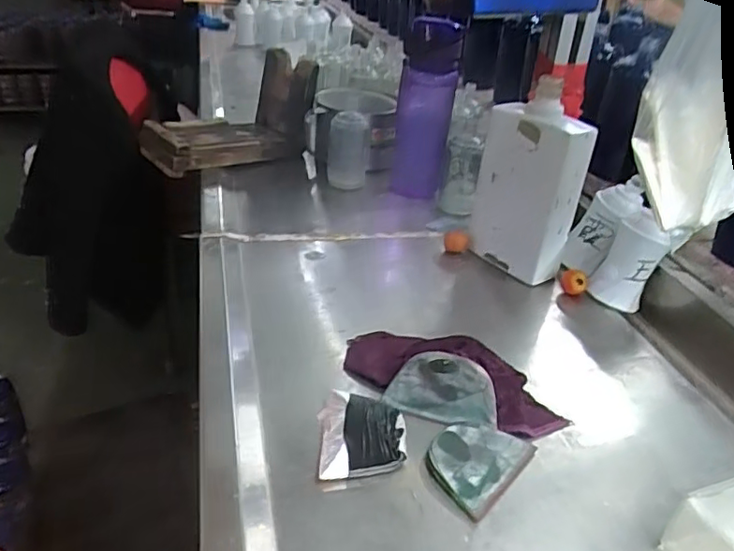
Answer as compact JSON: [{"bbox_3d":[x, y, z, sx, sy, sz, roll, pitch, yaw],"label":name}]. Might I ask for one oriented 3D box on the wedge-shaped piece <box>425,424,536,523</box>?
[{"bbox_3d":[0.076,0.129,0.426,0.057,0.009,0.084,26,34,31],"label":"wedge-shaped piece"}]

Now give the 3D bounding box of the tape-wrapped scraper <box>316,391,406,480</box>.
[{"bbox_3d":[-0.004,0.114,0.436,0.061,0.010,0.077,2,29,-8],"label":"tape-wrapped scraper"}]

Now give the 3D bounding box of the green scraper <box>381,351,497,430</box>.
[{"bbox_3d":[0.061,0.088,0.471,0.083,0.006,0.059,15,54,14],"label":"green scraper"}]

